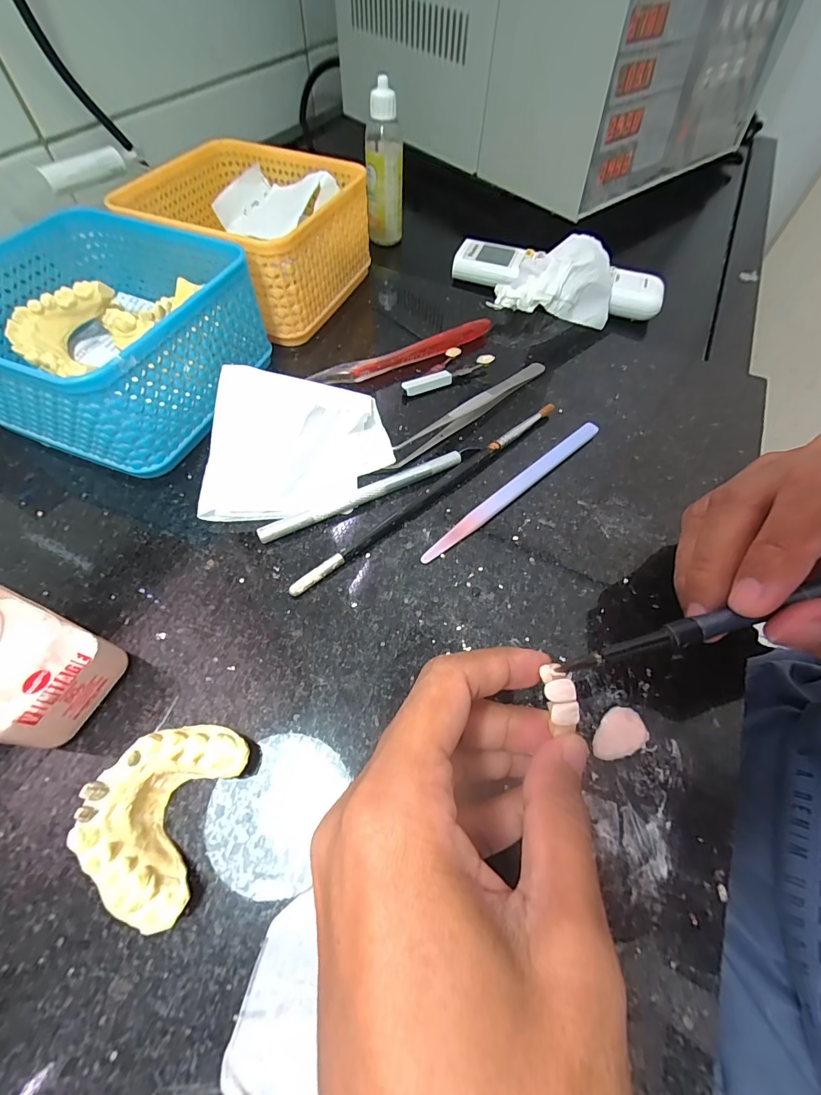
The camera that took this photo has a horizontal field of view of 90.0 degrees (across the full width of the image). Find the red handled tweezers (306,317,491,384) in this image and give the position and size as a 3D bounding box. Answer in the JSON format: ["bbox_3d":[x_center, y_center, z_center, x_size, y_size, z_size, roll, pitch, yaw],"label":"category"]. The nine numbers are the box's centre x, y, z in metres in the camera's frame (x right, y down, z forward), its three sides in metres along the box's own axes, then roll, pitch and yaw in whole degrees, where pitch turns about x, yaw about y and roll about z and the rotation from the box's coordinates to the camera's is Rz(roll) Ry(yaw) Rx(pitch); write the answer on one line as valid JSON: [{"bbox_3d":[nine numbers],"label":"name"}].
[{"bbox_3d":[-0.001,-0.129,0.275,0.131,0.013,0.014,-23,63,-16],"label":"red handled tweezers"}]

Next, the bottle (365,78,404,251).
[{"bbox_3d":[-0.022,-0.326,0.355,0.031,0.103,0.029,-1,59,-3],"label":"bottle"}]

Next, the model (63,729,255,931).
[{"bbox_3d":[-0.083,0.087,0.137,0.037,0.026,0.054,15,59,6],"label":"model"}]

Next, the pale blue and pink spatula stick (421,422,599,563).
[{"bbox_3d":[0.059,-0.033,0.226,0.138,0.004,0.010,-38,80,-21],"label":"pale blue and pink spatula stick"}]

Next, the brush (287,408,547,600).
[{"bbox_3d":[0.017,-0.032,0.222,0.187,0.008,0.007,-37,67,-22],"label":"brush"}]

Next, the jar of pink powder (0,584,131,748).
[{"bbox_3d":[-0.137,0.039,0.139,0.036,0.068,0.040,21,60,10],"label":"jar of pink powder"}]

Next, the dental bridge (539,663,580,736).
[{"bbox_3d":[0.051,0.051,0.140,0.010,0.007,0.019,-5,59,-6],"label":"dental bridge"}]

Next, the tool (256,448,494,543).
[{"bbox_3d":[-0.017,-0.030,0.219,0.128,0.008,0.008,-24,63,-17],"label":"tool"}]

